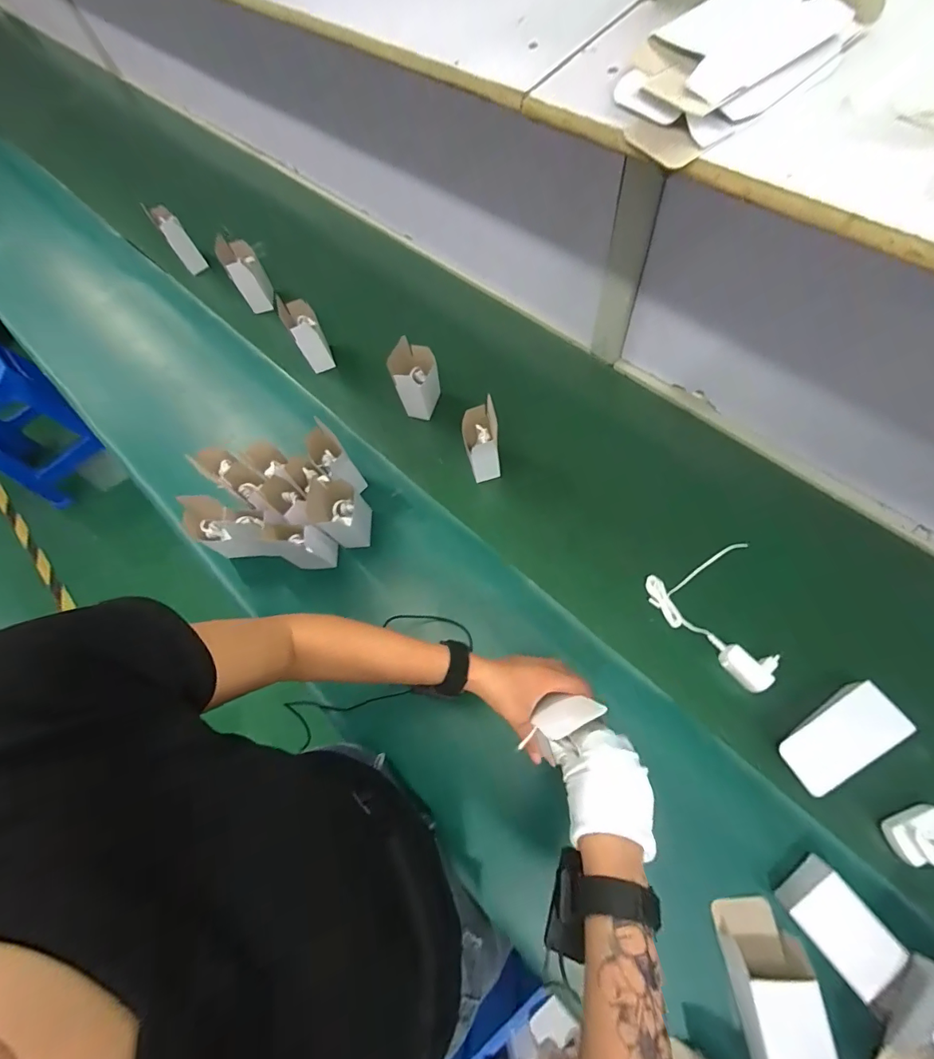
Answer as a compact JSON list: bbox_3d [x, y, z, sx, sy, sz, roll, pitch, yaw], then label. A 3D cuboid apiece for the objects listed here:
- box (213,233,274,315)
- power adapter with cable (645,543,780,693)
[{"bbox_3d":[-0.458,-0.537,0.916,0.067,0.169,0.097,-26,68,-10],"label":"box"},{"bbox_3d":[0.365,0.119,0.612,0.165,0.042,0.183,-22,67,-9],"label":"power adapter with cable"}]

